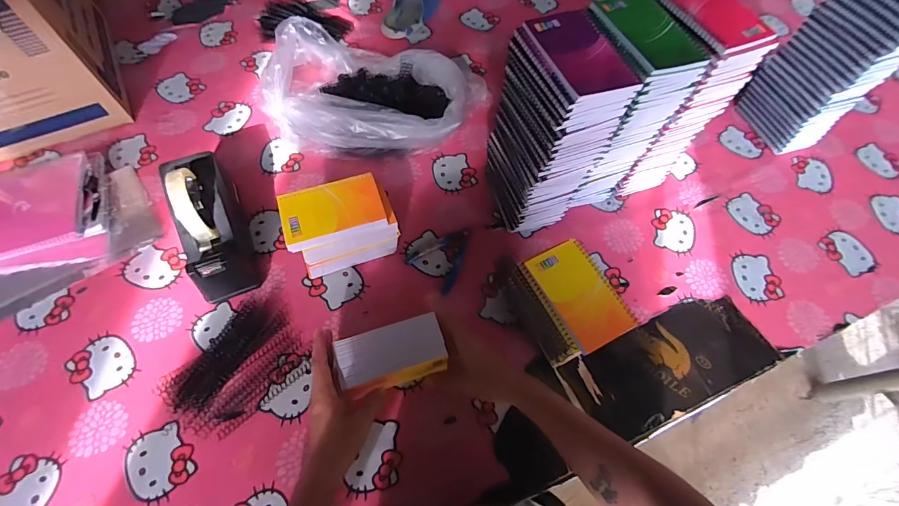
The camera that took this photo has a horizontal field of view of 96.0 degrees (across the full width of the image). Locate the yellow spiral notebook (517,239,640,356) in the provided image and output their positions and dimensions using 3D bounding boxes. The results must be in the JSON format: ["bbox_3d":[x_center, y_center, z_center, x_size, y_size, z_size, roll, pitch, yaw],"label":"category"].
[{"bbox_3d":[0.155,0.050,0.495,0.088,0.015,0.132,-23,67,-13],"label":"yellow spiral notebook"}]

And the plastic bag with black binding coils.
[{"bbox_3d":[-0.142,-0.281,0.712,0.346,0.112,0.259,24,63,9],"label":"plastic bag with black binding coils"}]

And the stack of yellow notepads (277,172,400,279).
[{"bbox_3d":[-0.150,-0.033,0.581,0.143,0.116,0.088,-15,64,-11],"label":"stack of yellow notepads"}]

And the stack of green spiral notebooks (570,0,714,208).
[{"bbox_3d":[0.221,-0.188,0.583,0.102,0.285,0.127,-20,65,-13],"label":"stack of green spiral notebooks"}]

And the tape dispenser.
[{"bbox_3d":[-0.335,-0.045,0.569,0.070,0.126,0.209,-23,66,-14],"label":"tape dispenser"}]

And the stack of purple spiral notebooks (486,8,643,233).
[{"bbox_3d":[0.135,-0.156,0.563,0.099,0.281,0.128,-19,65,-13],"label":"stack of purple spiral notebooks"}]

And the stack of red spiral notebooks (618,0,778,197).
[{"bbox_3d":[0.311,-0.219,0.601,0.099,0.289,0.125,-19,65,-12],"label":"stack of red spiral notebooks"}]

